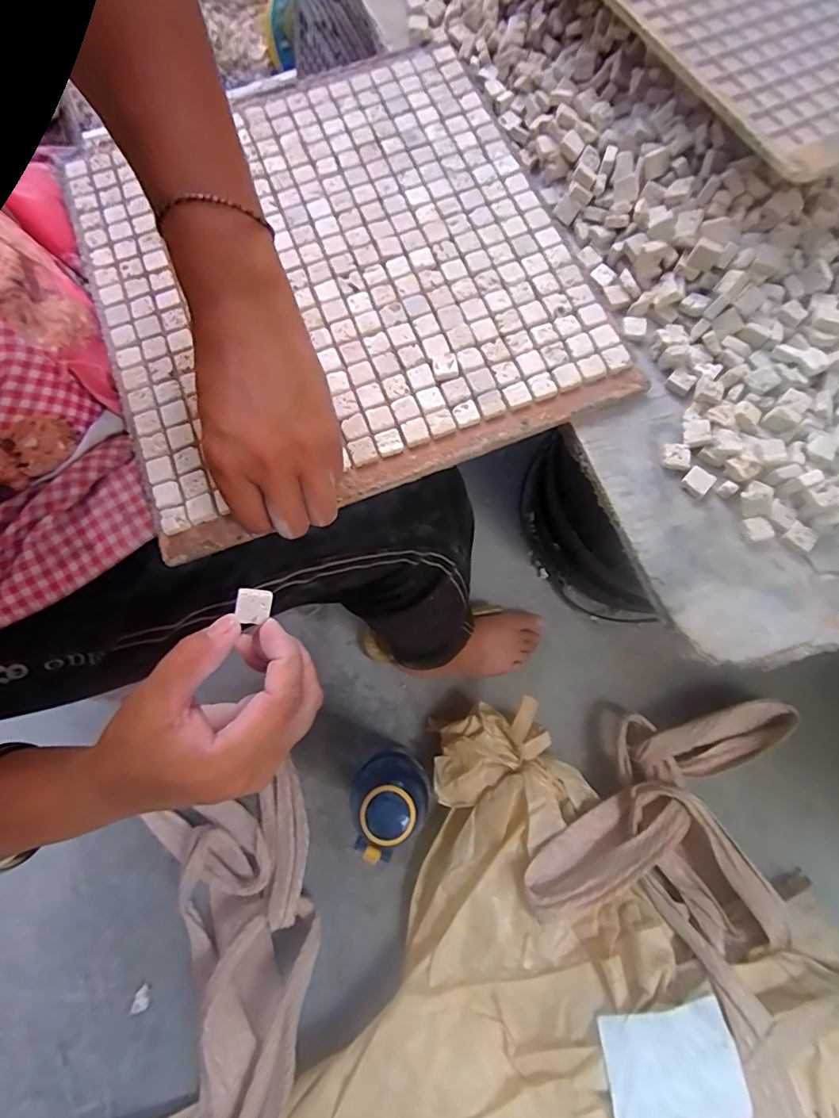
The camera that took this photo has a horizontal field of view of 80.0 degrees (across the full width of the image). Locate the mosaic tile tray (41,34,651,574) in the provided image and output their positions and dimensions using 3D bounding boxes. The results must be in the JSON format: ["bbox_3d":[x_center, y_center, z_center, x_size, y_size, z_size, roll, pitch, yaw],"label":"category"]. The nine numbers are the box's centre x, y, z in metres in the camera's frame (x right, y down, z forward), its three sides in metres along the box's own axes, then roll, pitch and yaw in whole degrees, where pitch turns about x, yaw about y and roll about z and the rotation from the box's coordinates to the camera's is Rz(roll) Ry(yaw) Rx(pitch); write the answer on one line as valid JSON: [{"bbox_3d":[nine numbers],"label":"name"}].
[{"bbox_3d":[-0.066,-0.202,0.349,0.319,0.026,0.331,-21,74,-6],"label":"mosaic tile tray"}]

